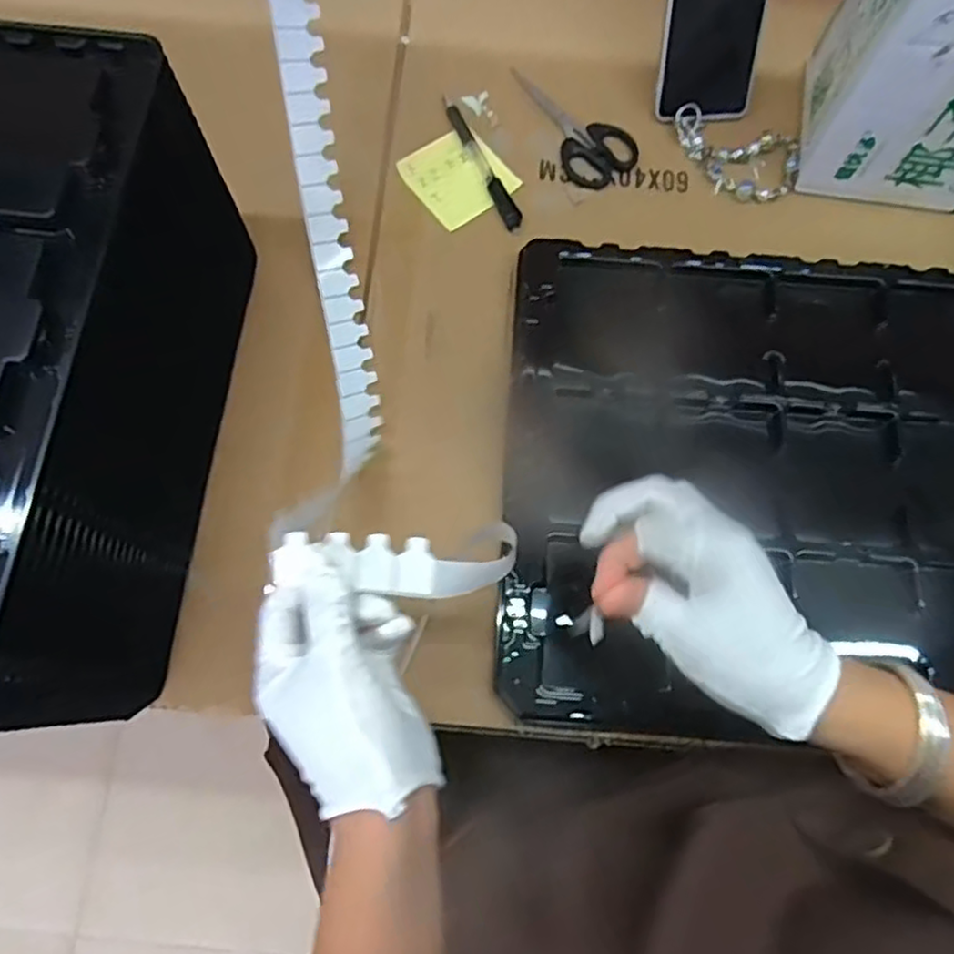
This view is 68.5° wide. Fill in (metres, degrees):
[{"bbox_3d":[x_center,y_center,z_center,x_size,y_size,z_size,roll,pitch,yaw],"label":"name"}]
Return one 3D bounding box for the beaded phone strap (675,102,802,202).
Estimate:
[{"bbox_3d":[0.211,-0.262,0.572,0.104,0.015,0.069,15,75,2],"label":"beaded phone strap"}]

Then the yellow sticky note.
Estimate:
[{"bbox_3d":[-0.015,-0.245,0.567,0.073,0.004,0.078,-37,79,-11],"label":"yellow sticky note"}]

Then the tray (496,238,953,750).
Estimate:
[{"bbox_3d":[0.208,0.001,0.487,0.373,0.027,0.345,4,74,-1],"label":"tray"}]

